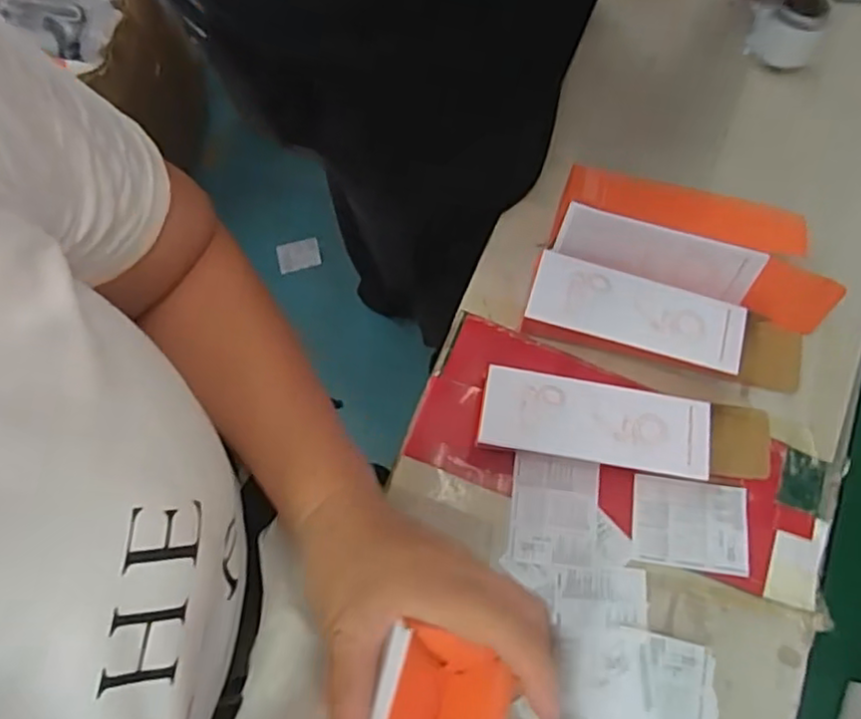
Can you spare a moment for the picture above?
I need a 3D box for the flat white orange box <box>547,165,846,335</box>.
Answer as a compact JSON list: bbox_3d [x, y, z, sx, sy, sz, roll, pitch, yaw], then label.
[{"bbox_3d":[0.229,-0.095,0.583,0.240,0.069,0.076,17,72,7],"label":"flat white orange box"}]

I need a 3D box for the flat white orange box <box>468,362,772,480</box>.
[{"bbox_3d":[0.158,0.058,0.531,0.236,0.052,0.067,6,71,3],"label":"flat white orange box"}]

